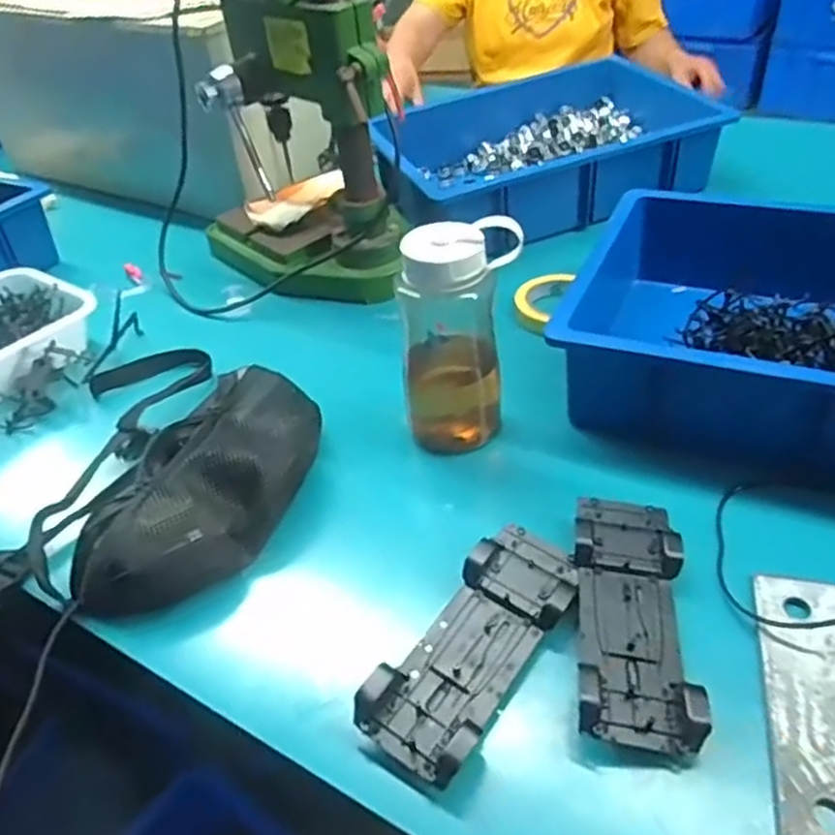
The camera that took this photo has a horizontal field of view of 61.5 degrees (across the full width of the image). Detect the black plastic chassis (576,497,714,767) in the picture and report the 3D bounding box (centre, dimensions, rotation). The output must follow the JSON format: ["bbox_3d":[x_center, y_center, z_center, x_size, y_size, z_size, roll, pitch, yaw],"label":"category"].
[{"bbox_3d":[0.153,0.131,0.501,0.077,0.023,0.203,2,43,11],"label":"black plastic chassis"}]

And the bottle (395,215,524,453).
[{"bbox_3d":[0.037,-0.073,0.643,0.104,0.206,0.084,-5,42,3],"label":"bottle"}]

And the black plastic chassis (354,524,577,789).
[{"bbox_3d":[0.043,0.153,0.492,0.076,0.023,0.193,23,50,30],"label":"black plastic chassis"}]

